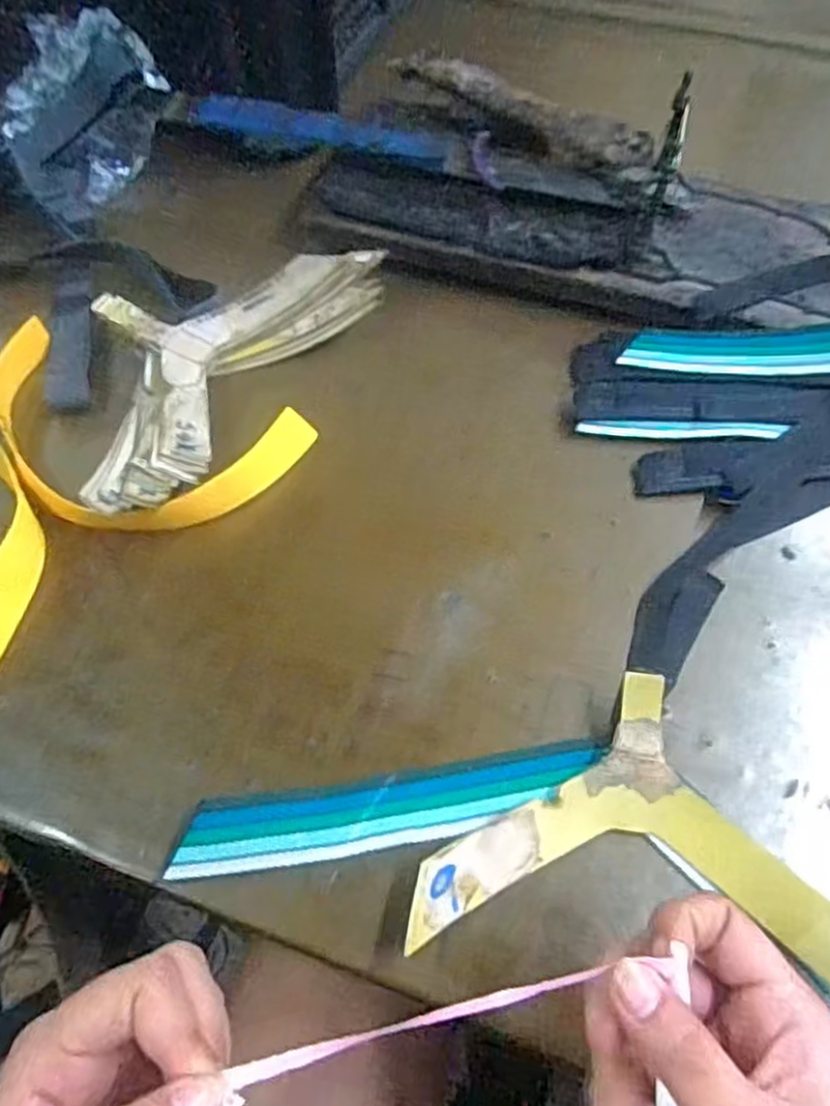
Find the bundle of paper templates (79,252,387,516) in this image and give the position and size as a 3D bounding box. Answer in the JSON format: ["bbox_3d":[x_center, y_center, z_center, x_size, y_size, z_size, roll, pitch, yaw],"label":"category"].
[{"bbox_3d":[-0.101,-0.101,0.449,0.175,0.037,0.177,-6,57,-5],"label":"bundle of paper templates"}]

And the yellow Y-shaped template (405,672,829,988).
[{"bbox_3d":[0.098,0.116,0.317,0.180,0.034,0.122,9,57,5],"label":"yellow Y-shaped template"}]

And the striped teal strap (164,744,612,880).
[{"bbox_3d":[-0.008,0.115,0.331,0.189,0.013,0.031,-8,57,-6],"label":"striped teal strap"}]

